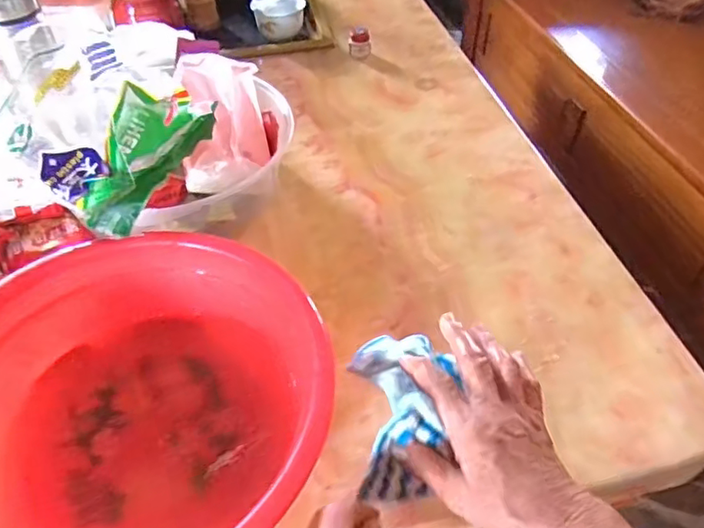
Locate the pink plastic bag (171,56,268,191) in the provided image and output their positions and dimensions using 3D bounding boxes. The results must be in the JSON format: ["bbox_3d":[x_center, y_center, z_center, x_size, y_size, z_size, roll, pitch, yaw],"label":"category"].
[{"bbox_3d":[-0.148,-0.168,0.651,0.092,0.093,0.152,-8,47,-8],"label":"pink plastic bag"}]

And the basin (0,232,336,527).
[{"bbox_3d":[-0.175,0.113,0.456,0.295,0.097,0.288,0,47,0],"label":"basin"}]

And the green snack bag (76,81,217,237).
[{"bbox_3d":[-0.204,-0.113,0.561,0.064,0.065,0.203,14,48,12],"label":"green snack bag"}]

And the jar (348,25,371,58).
[{"bbox_3d":[0.014,-0.363,0.943,0.035,0.046,0.028,4,47,3],"label":"jar"}]

